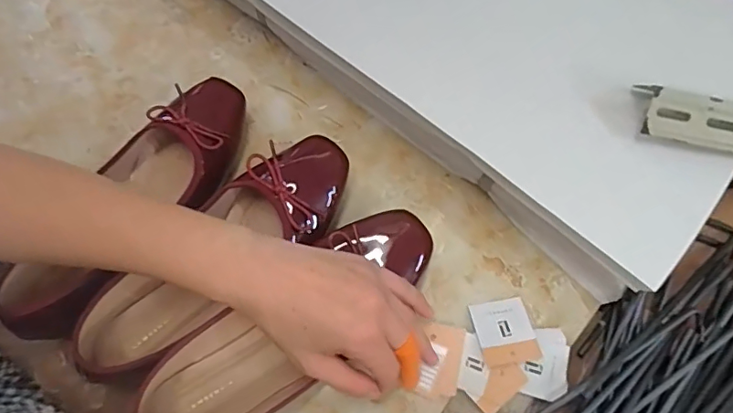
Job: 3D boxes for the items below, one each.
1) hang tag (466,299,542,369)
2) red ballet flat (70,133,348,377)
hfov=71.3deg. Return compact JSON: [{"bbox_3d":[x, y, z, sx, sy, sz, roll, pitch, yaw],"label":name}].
[{"bbox_3d":[0.109,0.099,0.403,0.043,0.004,0.051,-11,61,-4],"label":"hang tag"},{"bbox_3d":[-0.110,0.036,0.402,0.081,0.068,0.243,40,76,13],"label":"red ballet flat"}]

